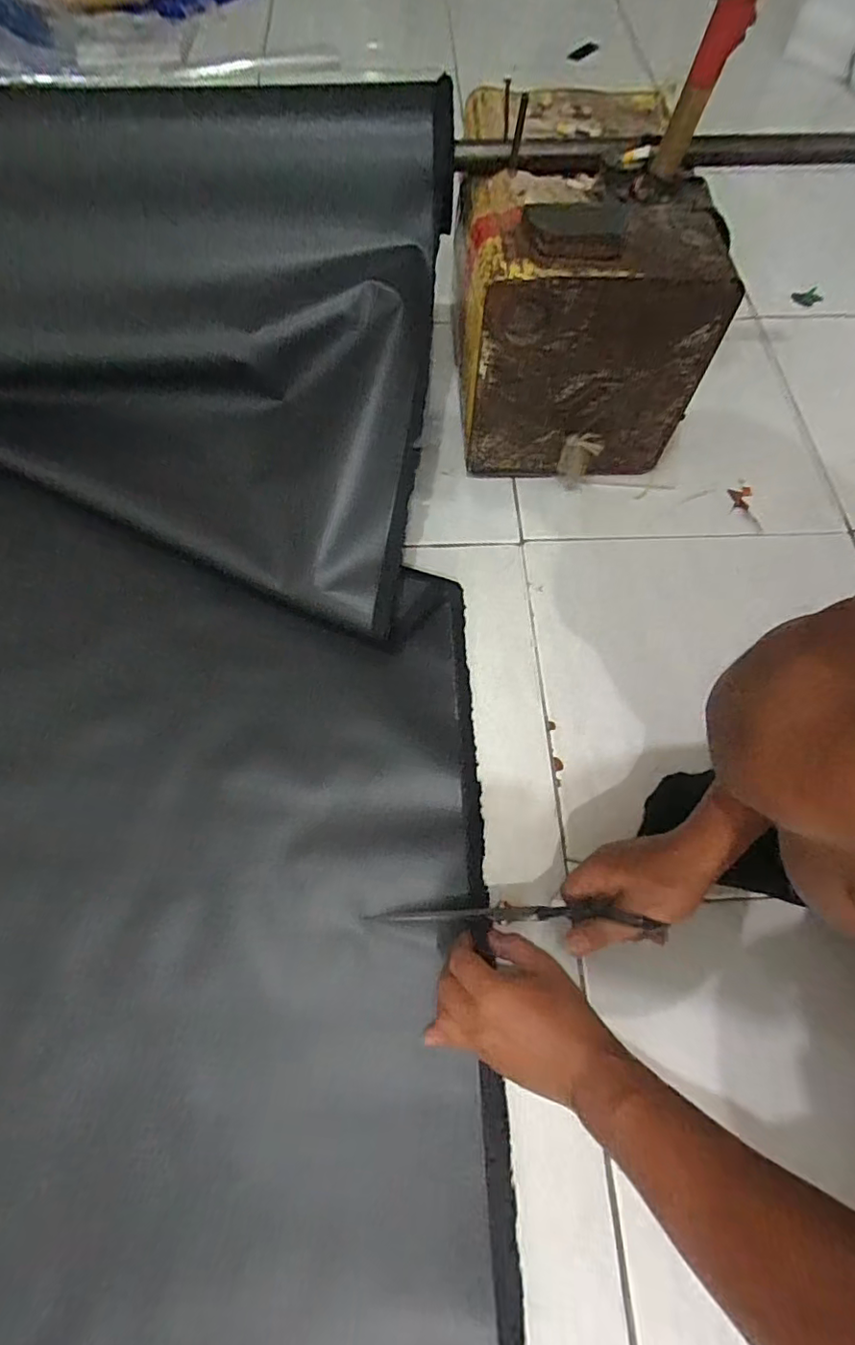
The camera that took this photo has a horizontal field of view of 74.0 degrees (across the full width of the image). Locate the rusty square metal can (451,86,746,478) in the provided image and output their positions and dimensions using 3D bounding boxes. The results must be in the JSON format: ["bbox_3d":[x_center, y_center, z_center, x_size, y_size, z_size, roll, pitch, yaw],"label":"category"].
[{"bbox_3d":[0.161,-0.446,0.660,0.243,0.247,0.355,1,67,-2],"label":"rusty square metal can"}]

